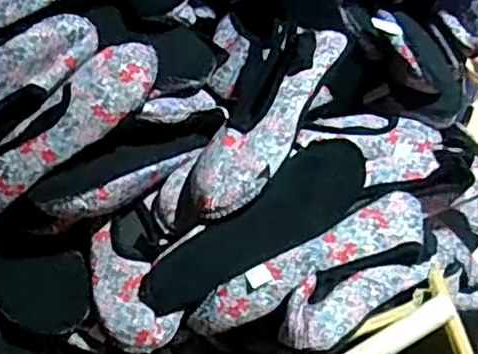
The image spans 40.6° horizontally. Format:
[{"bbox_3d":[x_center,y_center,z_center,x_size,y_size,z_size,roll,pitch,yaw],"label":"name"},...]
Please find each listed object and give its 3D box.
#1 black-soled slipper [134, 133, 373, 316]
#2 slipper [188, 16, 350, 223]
[{"bbox_3d":[0.028,0.062,0.675,0.271,0.111,0.050,-37,29,-13],"label":"black-soled slipper"},{"bbox_3d":[0.027,-0.068,0.678,0.088,0.049,0.257,23,67,11],"label":"slipper"}]

